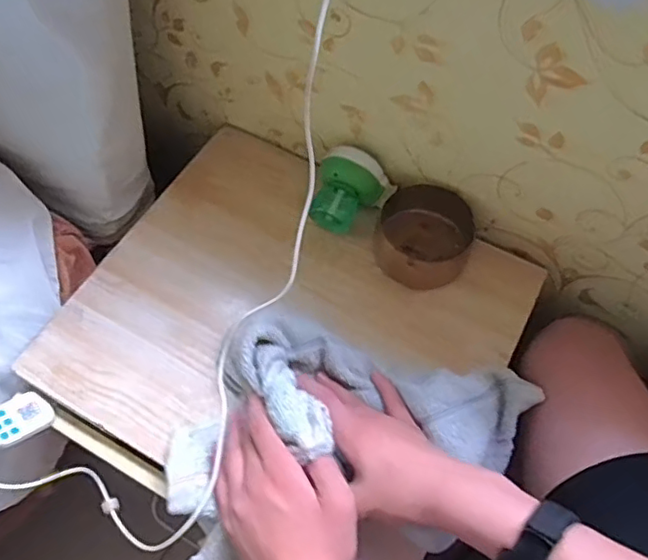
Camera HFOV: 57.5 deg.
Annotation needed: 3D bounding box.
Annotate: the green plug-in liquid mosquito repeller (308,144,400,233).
[{"bbox_3d":[0.025,-0.091,0.605,0.064,0.058,0.077,34,65,16],"label":"green plug-in liquid mosquito repeller"}]

